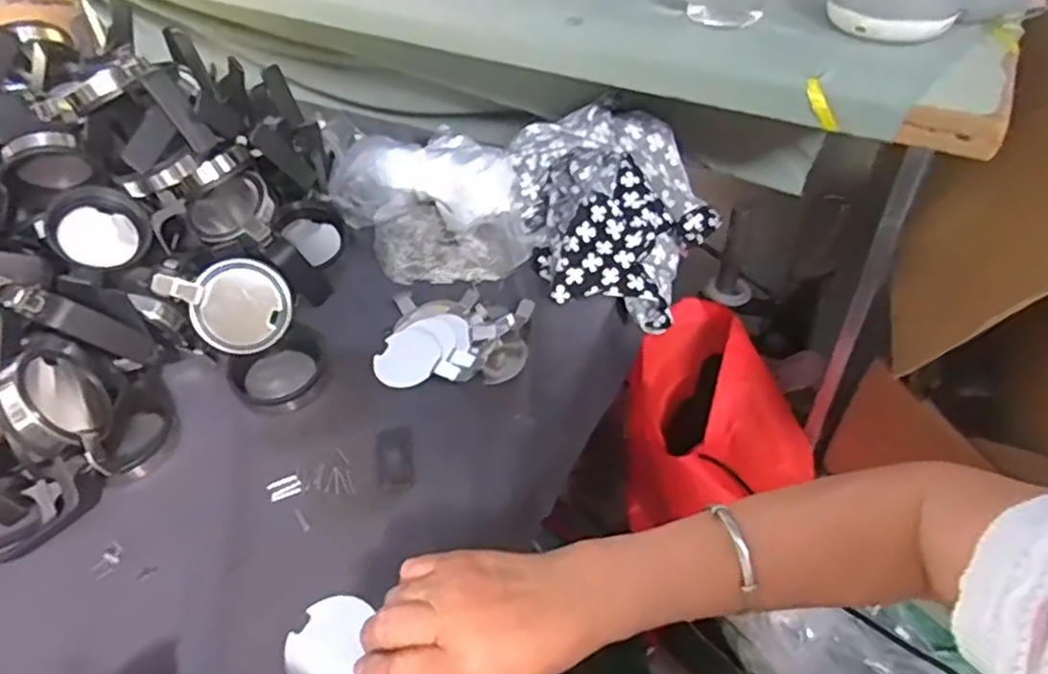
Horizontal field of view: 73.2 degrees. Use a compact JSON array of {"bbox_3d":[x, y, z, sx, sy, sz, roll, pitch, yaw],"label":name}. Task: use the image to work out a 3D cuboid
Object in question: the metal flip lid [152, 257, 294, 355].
[{"bbox_3d":[-0.221,-0.021,0.531,0.086,0.070,0.007,-15,12,-14],"label":"metal flip lid"}]

